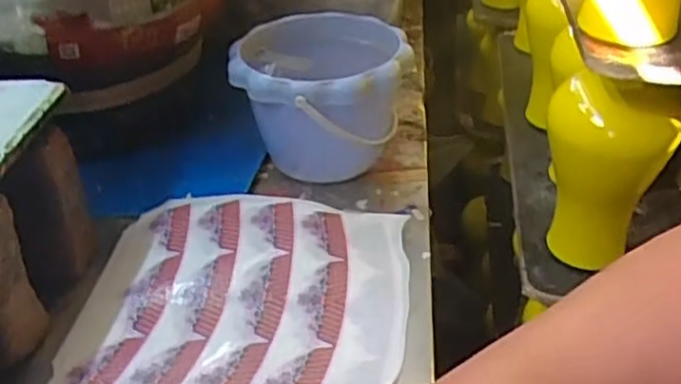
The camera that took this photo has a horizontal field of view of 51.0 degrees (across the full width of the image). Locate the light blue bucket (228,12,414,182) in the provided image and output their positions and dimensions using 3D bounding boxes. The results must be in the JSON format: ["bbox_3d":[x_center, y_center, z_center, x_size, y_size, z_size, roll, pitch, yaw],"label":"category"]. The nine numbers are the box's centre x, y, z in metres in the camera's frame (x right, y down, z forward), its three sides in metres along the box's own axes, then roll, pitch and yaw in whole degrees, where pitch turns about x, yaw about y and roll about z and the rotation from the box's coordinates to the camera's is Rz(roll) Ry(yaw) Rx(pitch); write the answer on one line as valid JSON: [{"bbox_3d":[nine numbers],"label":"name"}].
[{"bbox_3d":[-0.019,-0.080,0.645,0.149,0.112,0.158,-1,35,1],"label":"light blue bucket"}]

